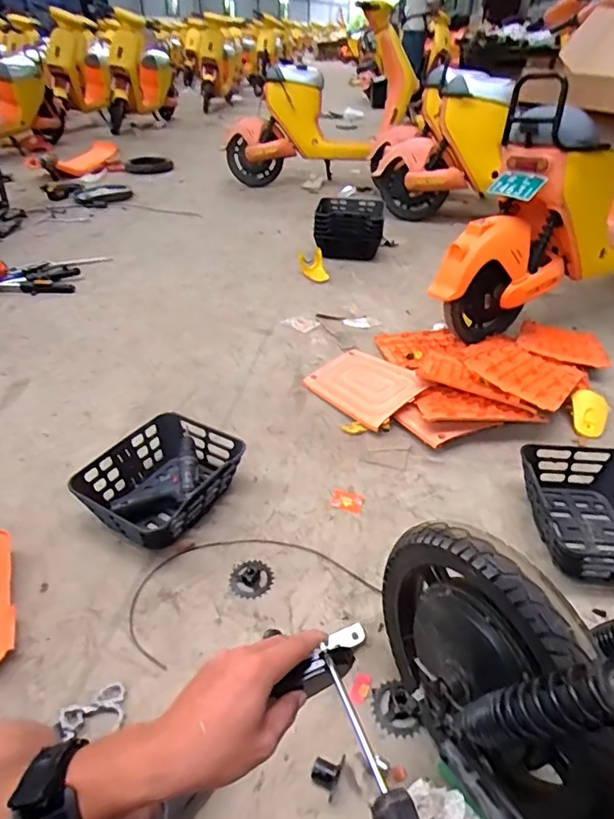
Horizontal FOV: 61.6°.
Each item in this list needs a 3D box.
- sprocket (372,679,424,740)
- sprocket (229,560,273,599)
[{"bbox_3d":[0.141,0.480,0.827,0.070,0.018,0.087,-13,39,-17],"label":"sprocket"},{"bbox_3d":[-0.110,0.338,1.026,0.084,0.012,0.080,0,37,0],"label":"sprocket"}]

